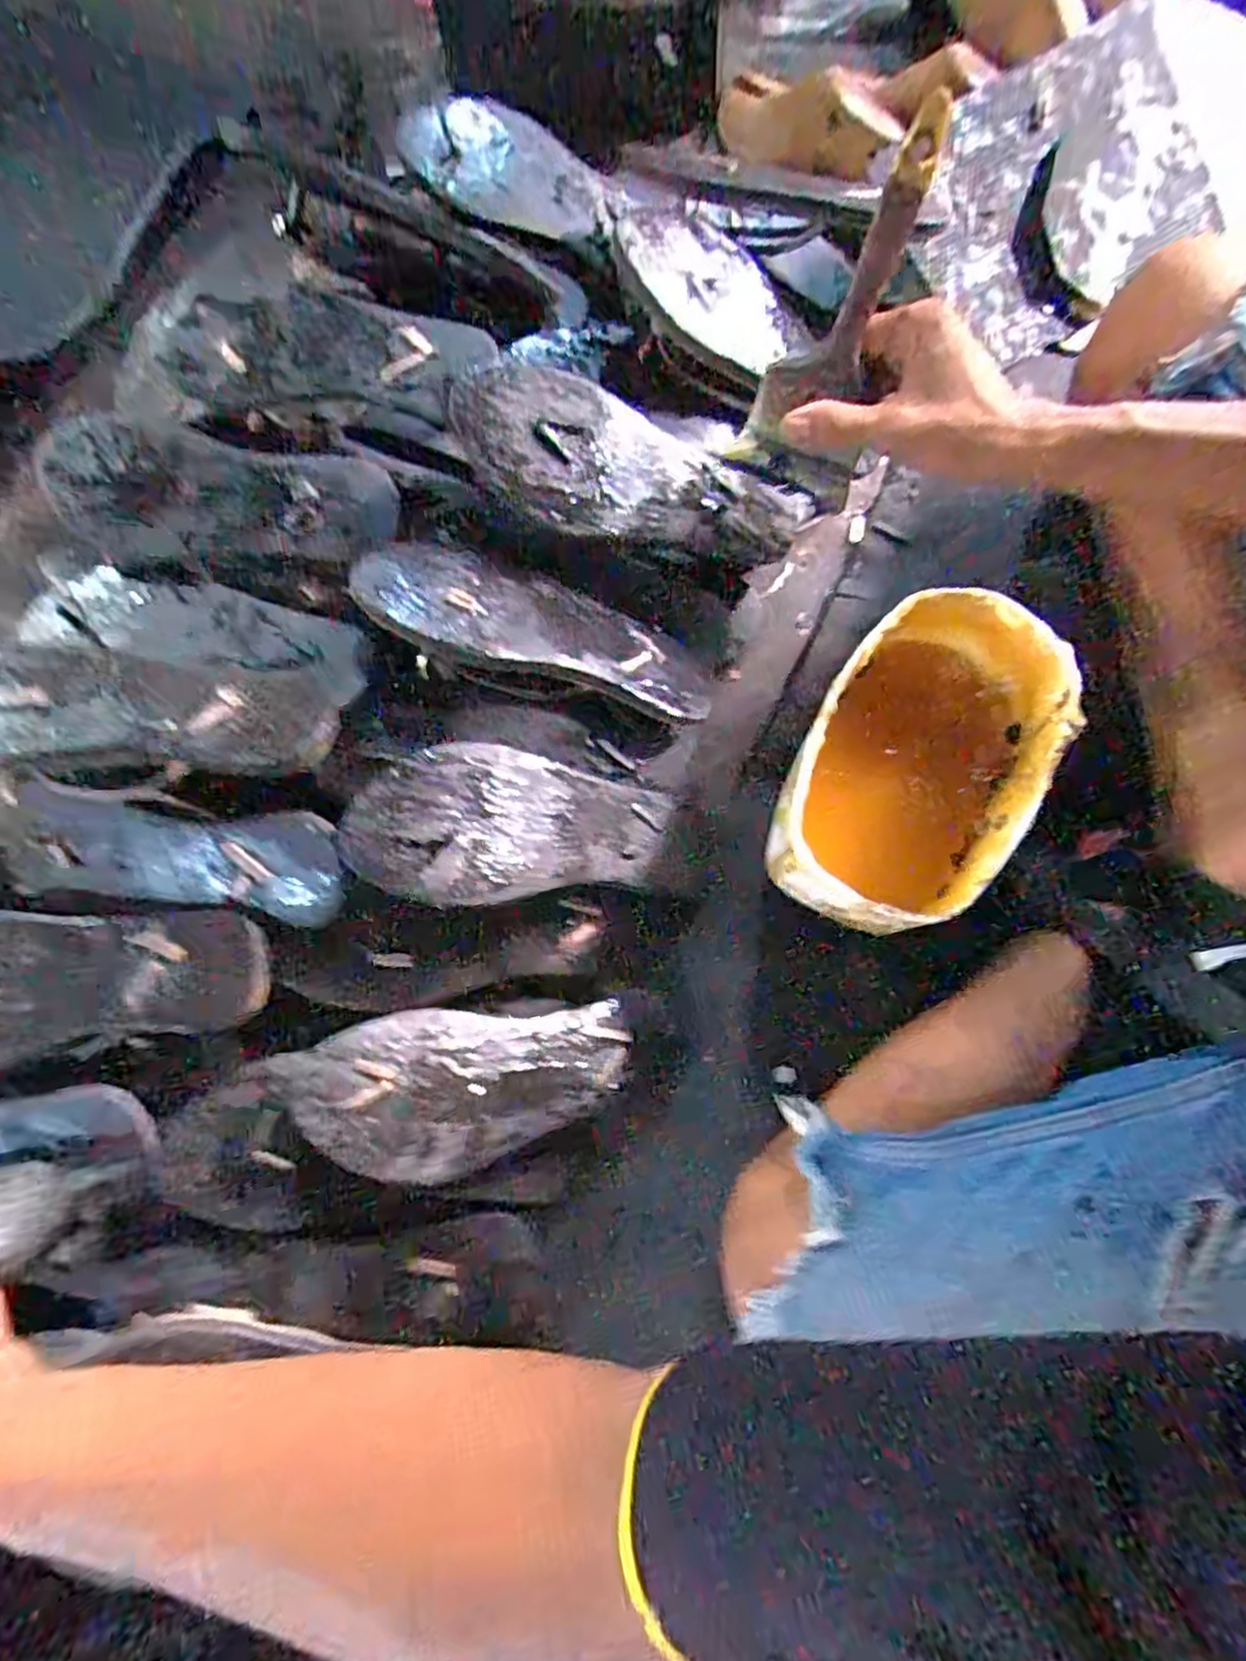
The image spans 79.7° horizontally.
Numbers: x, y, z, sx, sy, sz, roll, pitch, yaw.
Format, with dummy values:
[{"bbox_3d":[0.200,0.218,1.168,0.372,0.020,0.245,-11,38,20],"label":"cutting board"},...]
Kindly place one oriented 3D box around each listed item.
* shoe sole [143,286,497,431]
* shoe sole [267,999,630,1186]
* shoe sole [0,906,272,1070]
[{"bbox_3d":[-0.201,-0.320,0.498,0.219,0.028,0.077,7,80,5],"label":"shoe sole"},{"bbox_3d":[-0.092,0.154,0.452,0.204,0.010,0.090,0,74,-28],"label":"shoe sole"},{"bbox_3d":[-0.339,0.090,0.448,0.235,0.011,0.088,-11,79,2],"label":"shoe sole"}]

